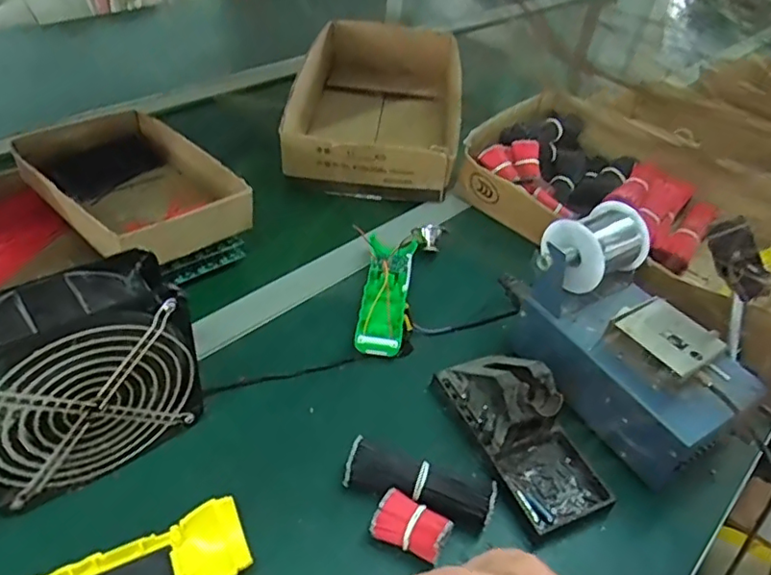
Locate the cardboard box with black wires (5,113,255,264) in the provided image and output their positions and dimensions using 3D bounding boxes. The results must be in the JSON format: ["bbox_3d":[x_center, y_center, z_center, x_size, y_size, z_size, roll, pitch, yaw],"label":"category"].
[{"bbox_3d":[-0.255,-0.099,0.612,0.210,0.061,0.154,35,49,28],"label":"cardboard box with black wires"}]

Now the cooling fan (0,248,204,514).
[{"bbox_3d":[-0.207,0.058,0.403,0.145,0.139,0.057,-25,51,-31],"label":"cooling fan"}]

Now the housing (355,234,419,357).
[{"bbox_3d":[0.004,0.001,0.604,0.053,0.030,0.170,7,42,0],"label":"housing"}]

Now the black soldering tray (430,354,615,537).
[{"bbox_3d":[0.109,0.105,0.479,0.073,0.064,0.159,-19,48,-26],"label":"black soldering tray"}]

